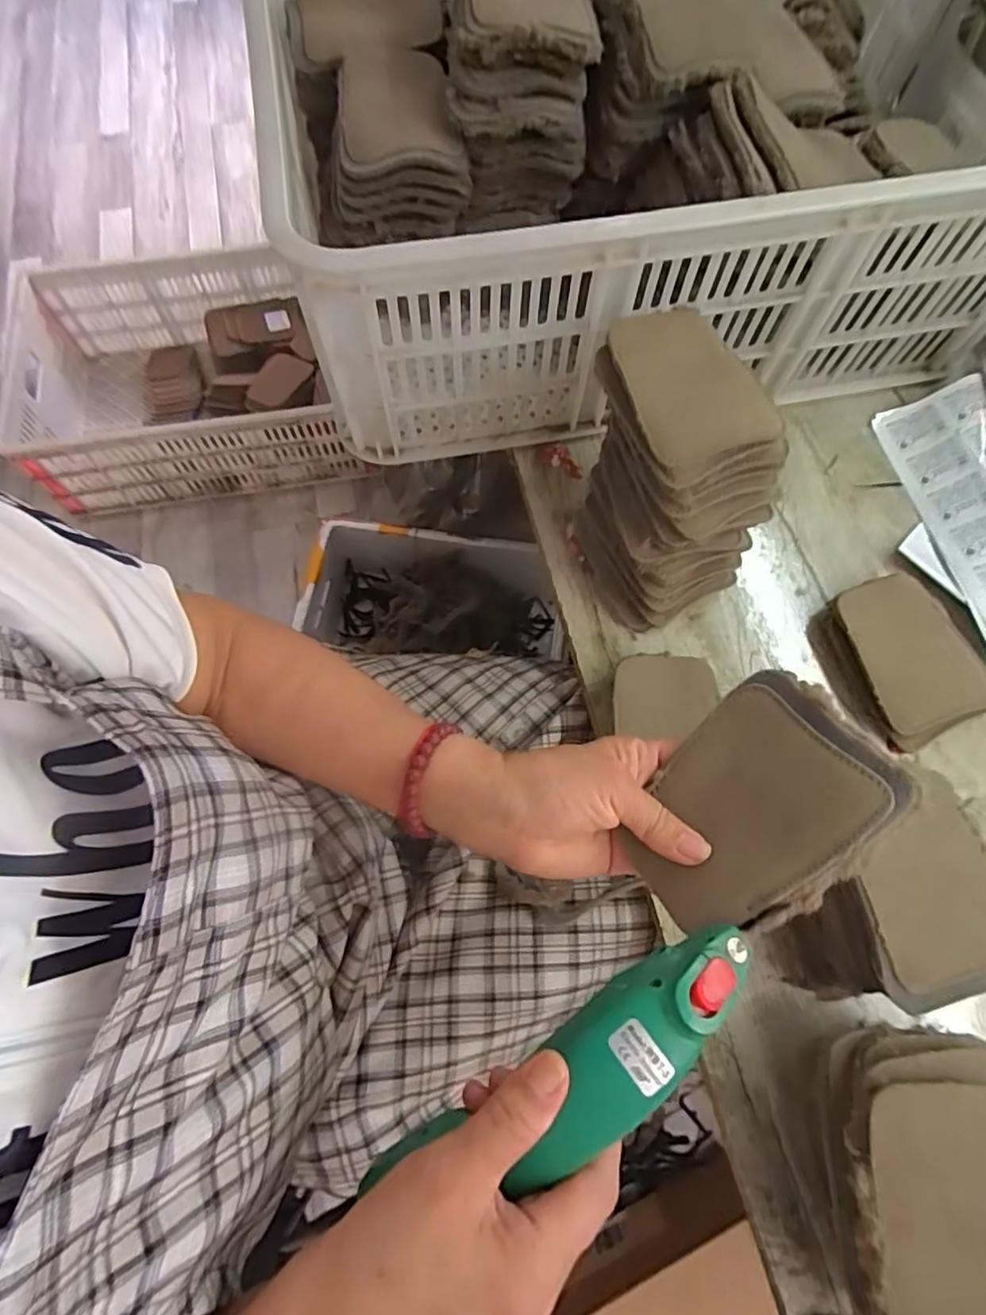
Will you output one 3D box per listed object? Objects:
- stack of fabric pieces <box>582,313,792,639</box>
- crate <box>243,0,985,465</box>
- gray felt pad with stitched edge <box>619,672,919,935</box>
[{"bbox_3d":[0.127,-0.125,0.447,0.103,0.164,0.154,-16,70,-6],"label":"stack of fabric pieces"},{"bbox_3d":[0.143,-0.453,0.546,0.622,0.199,0.473,-9,70,-3],"label":"crate"},{"bbox_3d":[0.125,0.073,0.300,0.123,0.009,0.091,-49,48,7],"label":"gray felt pad with stitched edge"}]

